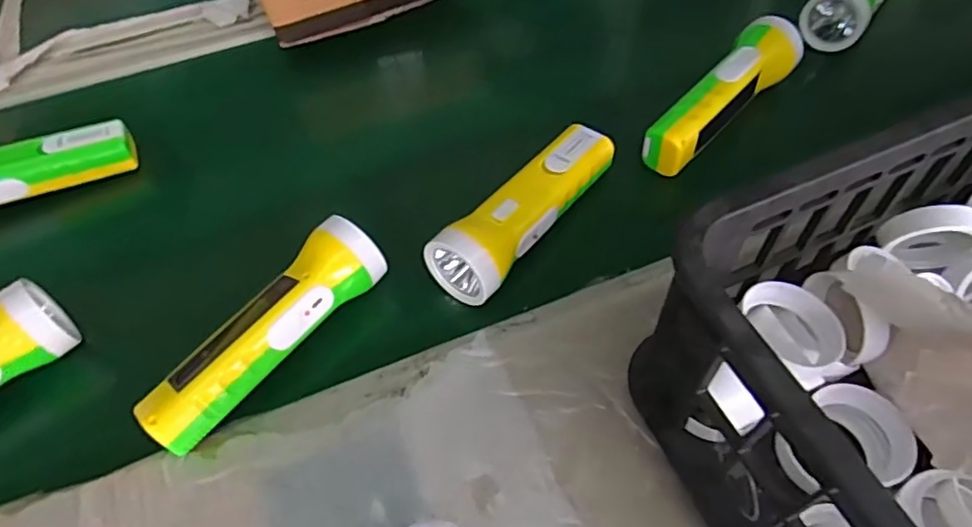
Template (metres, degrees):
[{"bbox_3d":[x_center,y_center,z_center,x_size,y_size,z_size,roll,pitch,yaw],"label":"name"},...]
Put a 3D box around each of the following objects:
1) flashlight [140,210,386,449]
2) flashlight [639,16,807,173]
[{"bbox_3d":[-0.136,0.039,0.377,0.044,0.040,0.165,34,63,23],"label":"flashlight"},{"bbox_3d":[0.190,-0.133,0.482,0.044,0.044,0.166,37,64,24],"label":"flashlight"}]

